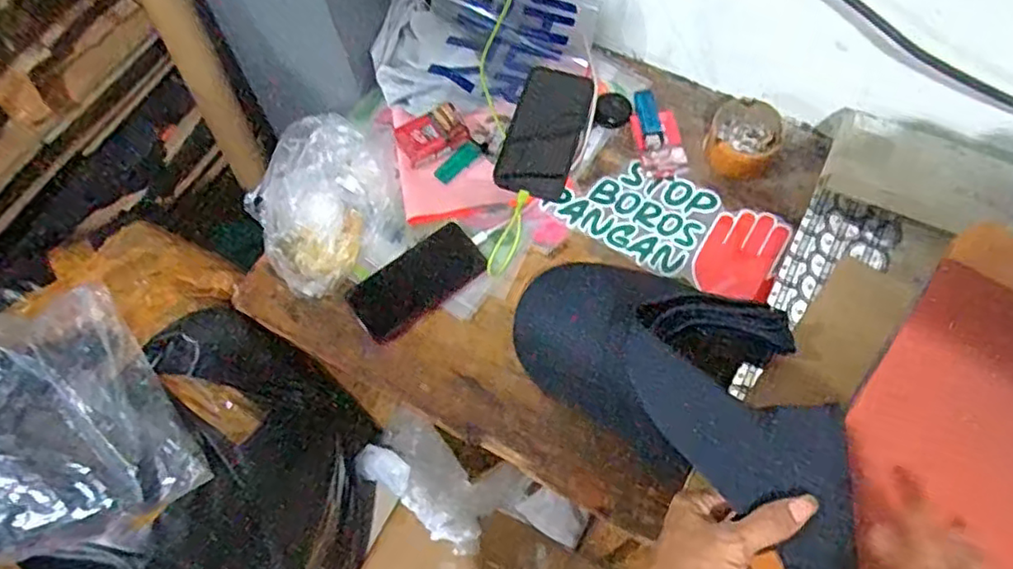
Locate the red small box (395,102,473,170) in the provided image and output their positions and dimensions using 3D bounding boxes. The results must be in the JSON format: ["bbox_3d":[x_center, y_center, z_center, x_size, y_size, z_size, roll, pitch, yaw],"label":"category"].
[{"bbox_3d":[-0.090,-0.181,0.784,0.082,0.019,0.051,-33,68,-12],"label":"red small box"}]

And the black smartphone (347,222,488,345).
[{"bbox_3d":[-0.097,-0.004,0.713,0.148,0.004,0.079,-38,69,-13],"label":"black smartphone"}]

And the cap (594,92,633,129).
[{"bbox_3d":[0.129,-0.212,0.798,0.047,0.014,0.047,-4,101,-23],"label":"cap"}]

